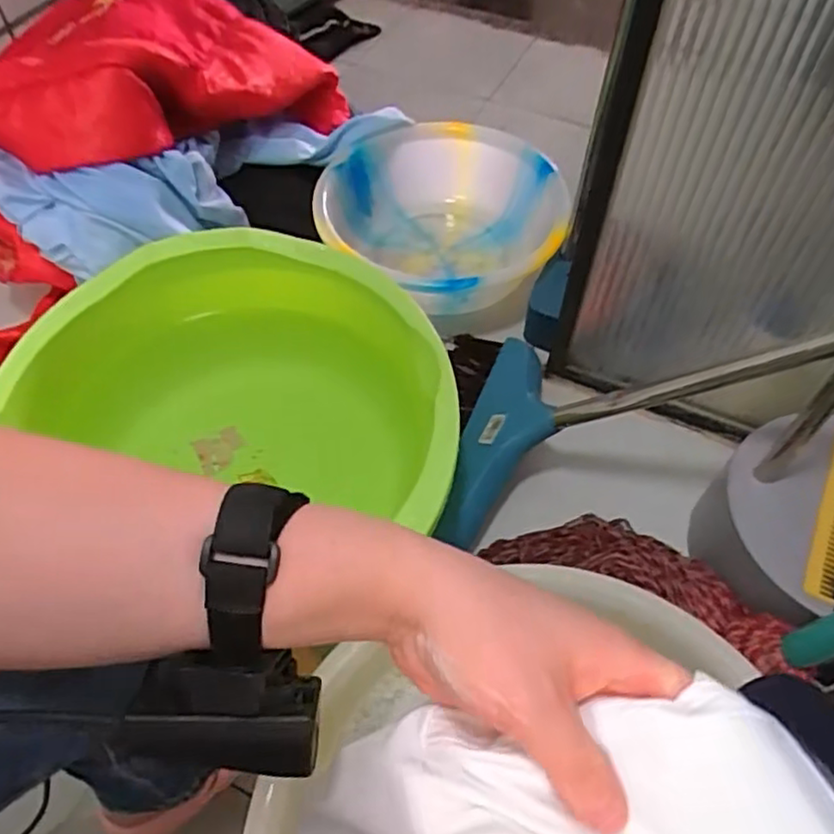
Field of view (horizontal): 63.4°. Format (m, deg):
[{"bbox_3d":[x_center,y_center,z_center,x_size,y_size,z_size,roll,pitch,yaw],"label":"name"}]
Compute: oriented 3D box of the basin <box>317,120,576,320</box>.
[{"bbox_3d":[0.057,-0.299,1.042,0.330,0.144,0.328,0,56,0],"label":"basin"}]

